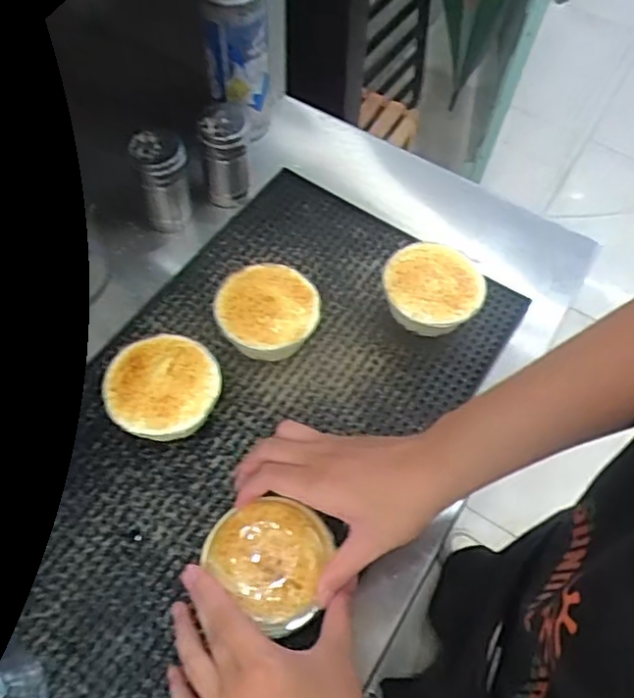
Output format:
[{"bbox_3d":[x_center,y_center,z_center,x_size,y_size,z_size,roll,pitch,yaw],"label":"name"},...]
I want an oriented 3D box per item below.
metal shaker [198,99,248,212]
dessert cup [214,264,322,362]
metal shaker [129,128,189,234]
[{"bbox_3d":[-0.091,-0.196,0.634,0.047,0.089,0.049,-7,62,-6],"label":"metal shaker"},{"bbox_3d":[-0.043,-0.026,0.562,0.086,0.054,0.086,1,61,-2],"label":"dessert cup"},{"bbox_3d":[-0.148,-0.164,0.614,0.048,0.095,0.044,-21,64,-13],"label":"metal shaker"}]

